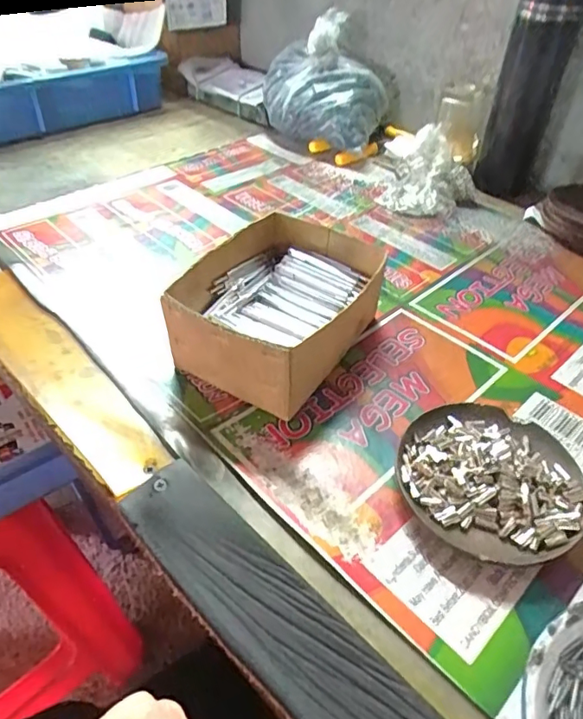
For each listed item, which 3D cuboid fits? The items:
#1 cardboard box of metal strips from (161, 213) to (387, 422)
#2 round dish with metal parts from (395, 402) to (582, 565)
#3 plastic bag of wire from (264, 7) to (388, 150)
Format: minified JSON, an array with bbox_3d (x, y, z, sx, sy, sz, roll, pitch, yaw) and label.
[{"bbox_3d":[-0.007,-0.042,0.423,0.123,0.072,0.157,25,49,22],"label":"cardboard box of metal strips"},{"bbox_3d":[0.126,0.074,0.338,0.111,0.025,0.106,1,45,-1],"label":"round dish with metal parts"},{"bbox_3d":[0.042,-0.363,0.705,0.172,0.139,0.101,27,50,24],"label":"plastic bag of wire"}]

